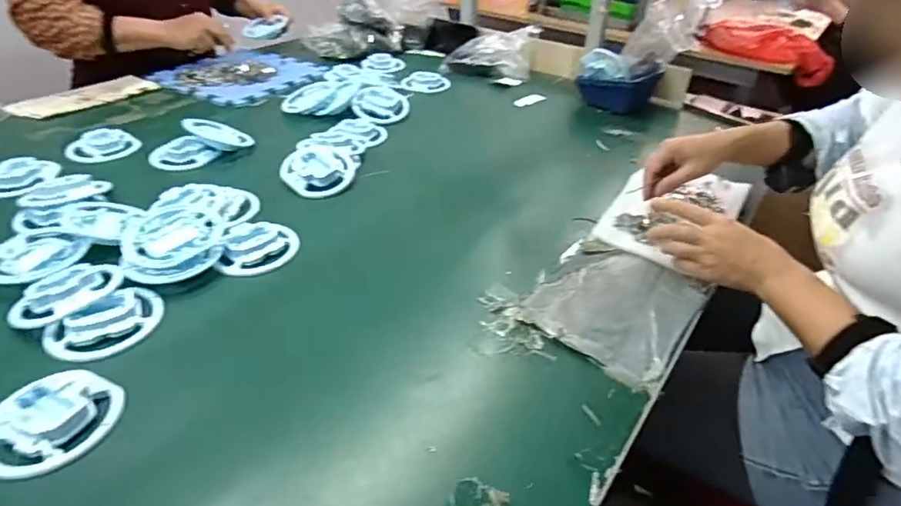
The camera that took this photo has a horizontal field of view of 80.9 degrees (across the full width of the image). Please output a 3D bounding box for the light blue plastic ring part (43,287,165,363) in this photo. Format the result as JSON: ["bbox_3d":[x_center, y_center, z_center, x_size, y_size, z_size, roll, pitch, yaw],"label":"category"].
[{"bbox_3d":[-0.338,0.072,0.520,0.101,0.019,0.078,-26,44,-32],"label":"light blue plastic ring part"}]

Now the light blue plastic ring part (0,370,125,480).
[{"bbox_3d":[-0.338,0.142,0.442,0.093,0.026,0.098,1,36,-1],"label":"light blue plastic ring part"}]

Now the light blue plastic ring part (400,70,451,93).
[{"bbox_3d":[-0.054,-0.388,1.185,0.106,0.013,0.136,1,36,-1],"label":"light blue plastic ring part"}]

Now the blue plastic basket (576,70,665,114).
[{"bbox_3d":[0.337,-0.336,1.067,0.154,0.072,0.116,16,38,19],"label":"blue plastic basket"}]

